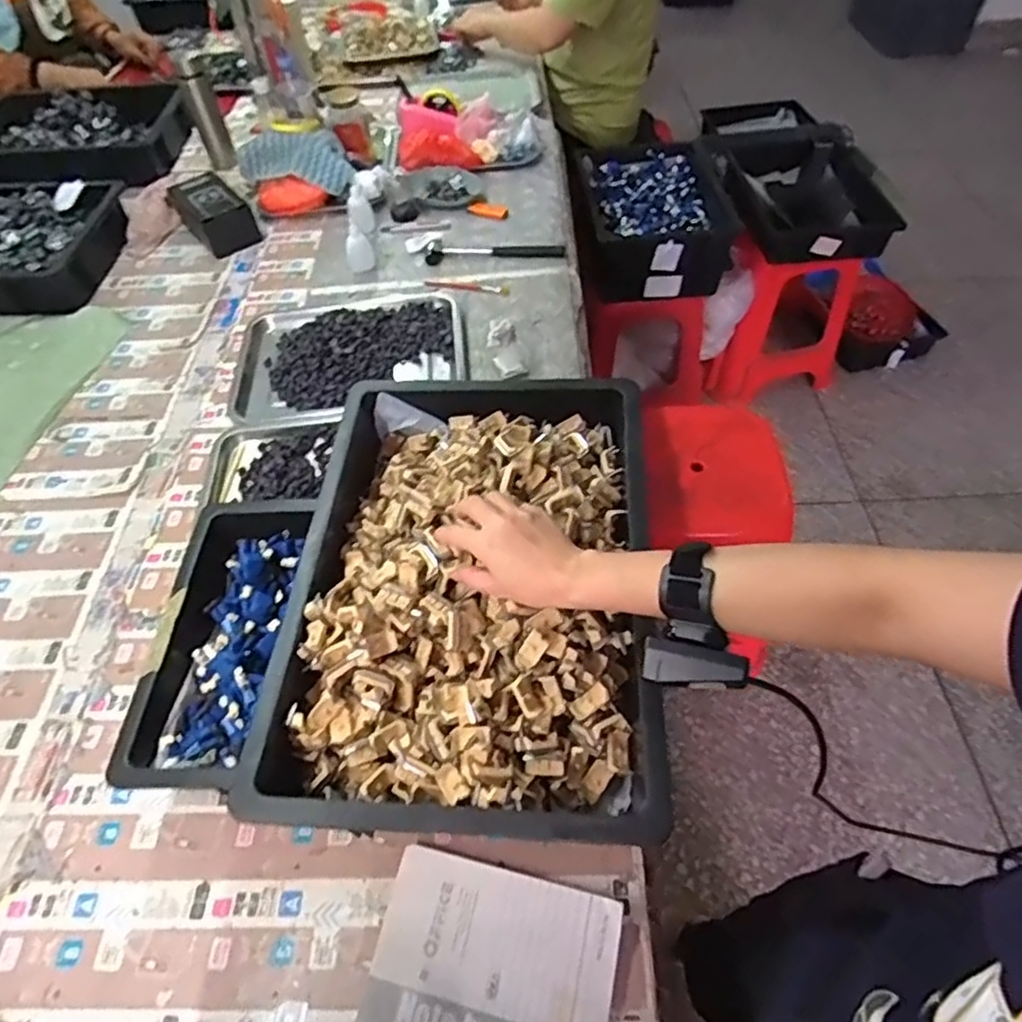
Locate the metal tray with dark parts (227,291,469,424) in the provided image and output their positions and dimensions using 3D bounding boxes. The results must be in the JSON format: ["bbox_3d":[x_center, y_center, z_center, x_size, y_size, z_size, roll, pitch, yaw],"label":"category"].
[{"bbox_3d":[-0.265,-0.261,1.066,0.364,0.024,0.289,-8,53,-2],"label":"metal tray with dark parts"}]

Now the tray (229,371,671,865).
[{"bbox_3d":[-0.034,0.050,0.606,0.315,0.081,0.465,0,53,4],"label":"tray"}]

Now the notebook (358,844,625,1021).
[{"bbox_3d":[-0.015,0.377,0.543,0.195,0.008,0.137,9,63,13],"label":"notebook"}]

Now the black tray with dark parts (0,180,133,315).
[{"bbox_3d":[-0.986,-0.476,1.207,0.479,0.105,0.315,-2,53,2],"label":"black tray with dark parts"}]

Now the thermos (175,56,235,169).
[{"bbox_3d":[-0.652,-0.847,1.399,0.062,0.200,0.063,-22,54,-12],"label":"thermos"}]

